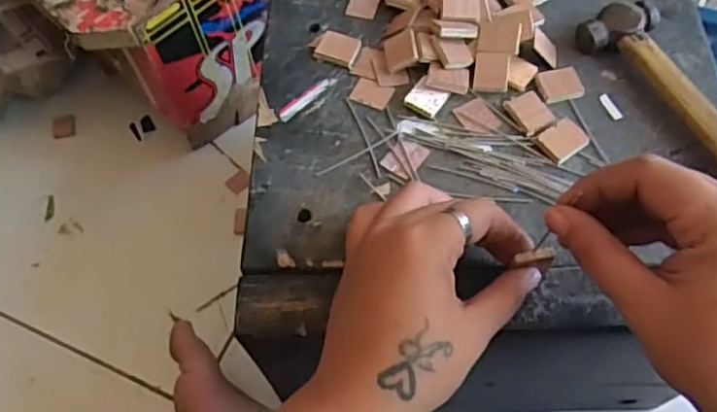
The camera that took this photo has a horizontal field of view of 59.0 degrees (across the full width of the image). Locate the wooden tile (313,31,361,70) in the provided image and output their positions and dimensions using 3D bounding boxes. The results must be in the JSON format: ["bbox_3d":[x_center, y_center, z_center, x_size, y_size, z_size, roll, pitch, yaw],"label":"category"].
[{"bbox_3d":[-0.013,-0.099,0.401,0.026,0.006,0.020,17,63,13],"label":"wooden tile"}]

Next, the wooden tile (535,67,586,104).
[{"bbox_3d":[0.121,-0.073,0.378,0.025,0.005,0.021,-10,61,-2],"label":"wooden tile"}]

